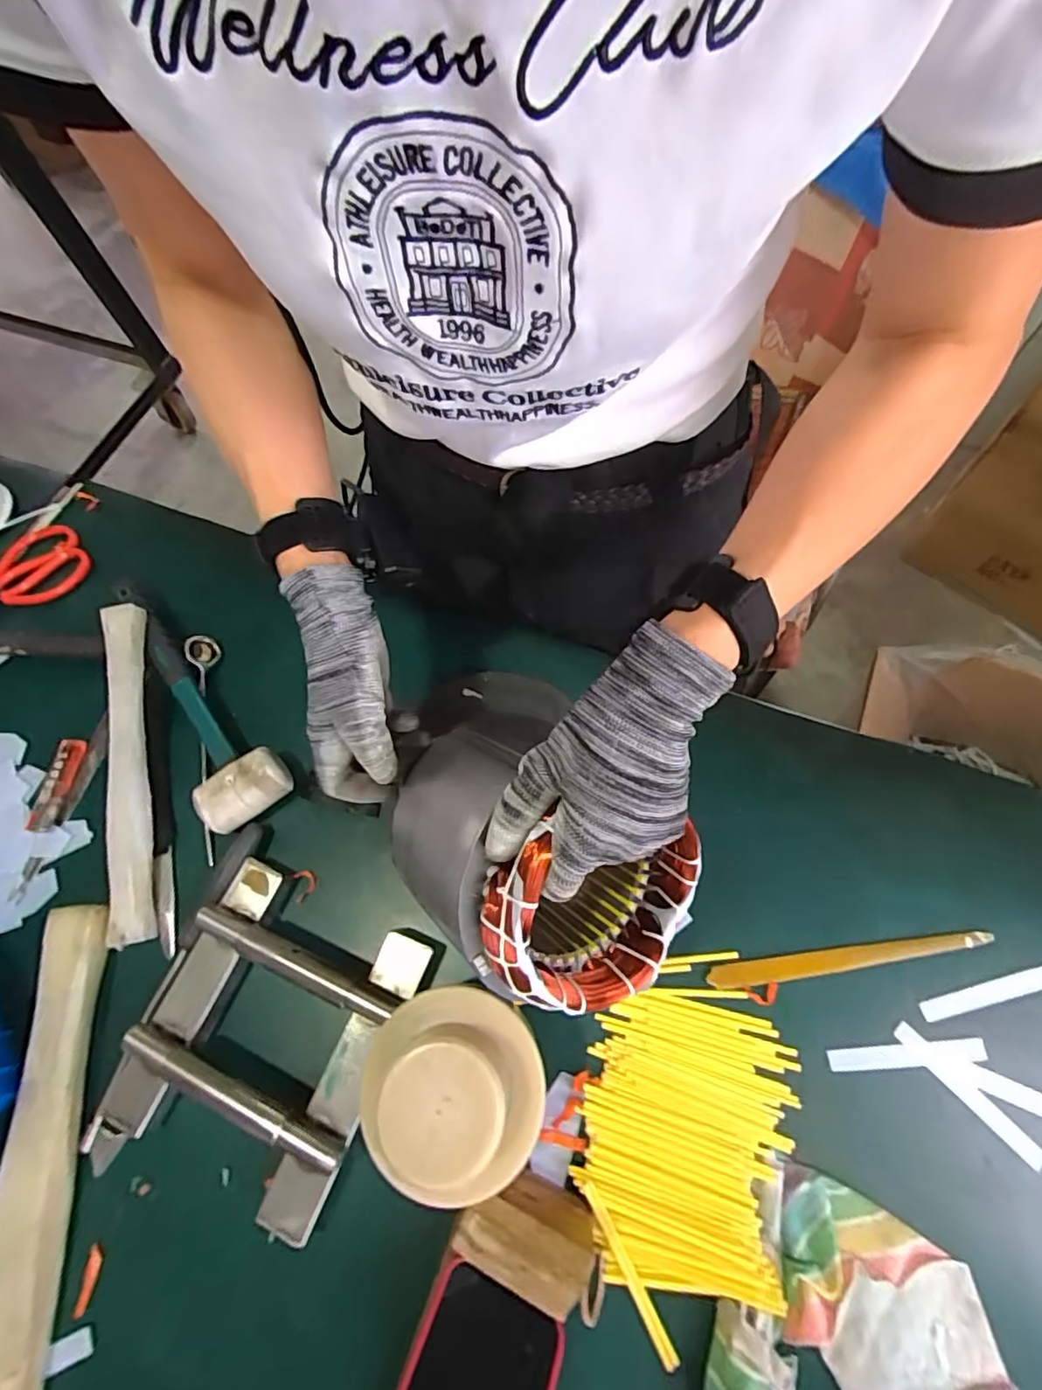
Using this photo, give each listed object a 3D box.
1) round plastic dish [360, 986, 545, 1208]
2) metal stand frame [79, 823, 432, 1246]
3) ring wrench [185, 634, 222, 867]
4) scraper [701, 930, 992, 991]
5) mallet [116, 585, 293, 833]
[{"bbox_3d":[-0.041,0.229,0.335,0.108,0.047,0.103,-2,60,-4],"label":"round plastic dish"},{"bbox_3d":[-0.194,0.240,0.424,0.198,0.046,0.238,19,71,11],"label":"metal stand frame"},{"bbox_3d":[-0.297,0.043,0.527,0.025,0.017,0.222,-11,68,0],"label":"ring wrench"},{"bbox_3d":[0.247,0.200,0.430,0.205,0.006,0.019,-8,69,0],"label":"scraper"},{"bbox_3d":[-0.310,0.008,0.518,0.081,0.049,0.265,-43,72,-13],"label":"mallet"}]

